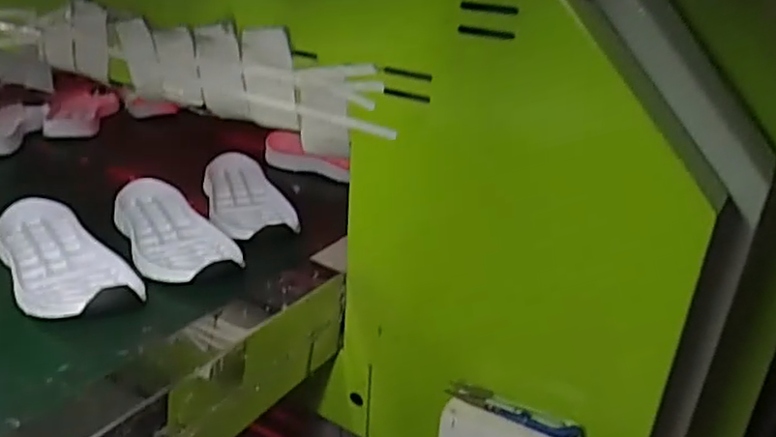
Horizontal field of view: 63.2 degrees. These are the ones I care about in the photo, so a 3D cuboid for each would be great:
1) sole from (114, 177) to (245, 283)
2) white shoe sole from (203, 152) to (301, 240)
[{"bbox_3d":[-0.201,0.010,0.580,0.076,0.020,0.197,-14,32,-32],"label":"sole"},{"bbox_3d":[-0.152,-0.026,0.659,0.073,0.018,0.198,-8,30,-24],"label":"white shoe sole"}]

